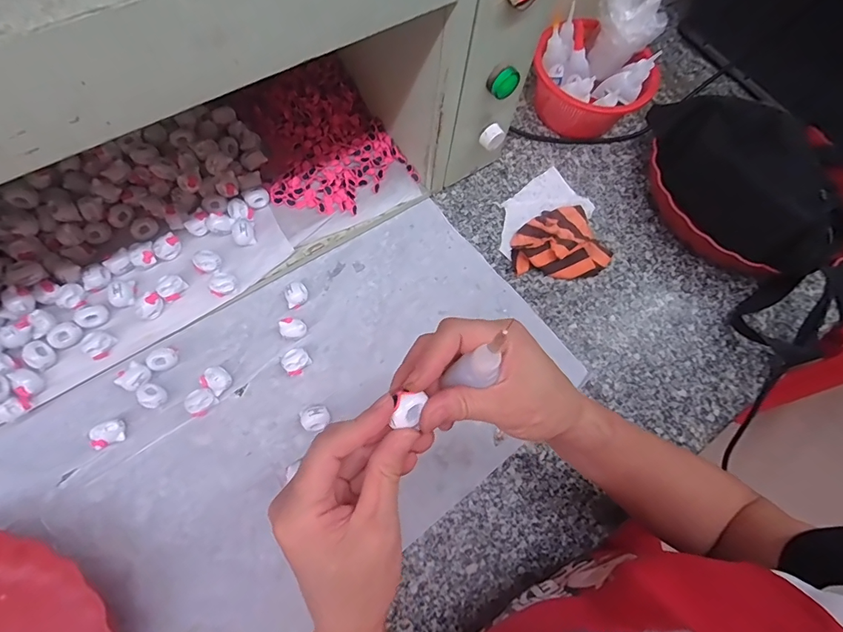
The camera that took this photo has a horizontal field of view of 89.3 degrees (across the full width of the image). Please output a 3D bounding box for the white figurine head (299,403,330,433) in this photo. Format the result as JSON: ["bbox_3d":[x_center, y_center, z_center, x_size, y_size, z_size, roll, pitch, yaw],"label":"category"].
[{"bbox_3d":[-0.099,0.095,0.397,0.025,0.016,0.023,2,69,-5],"label":"white figurine head"}]

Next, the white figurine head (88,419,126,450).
[{"bbox_3d":[-0.278,0.107,0.382,0.025,0.021,0.020,-20,73,-12],"label":"white figurine head"}]

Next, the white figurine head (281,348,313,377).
[{"bbox_3d":[-0.122,0.045,0.417,0.025,0.018,0.021,-30,75,-15],"label":"white figurine head"}]

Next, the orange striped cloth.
[{"bbox_3d":[0.157,-0.084,0.488,0.110,0.023,0.084,-11,71,-9],"label":"orange striped cloth"}]

